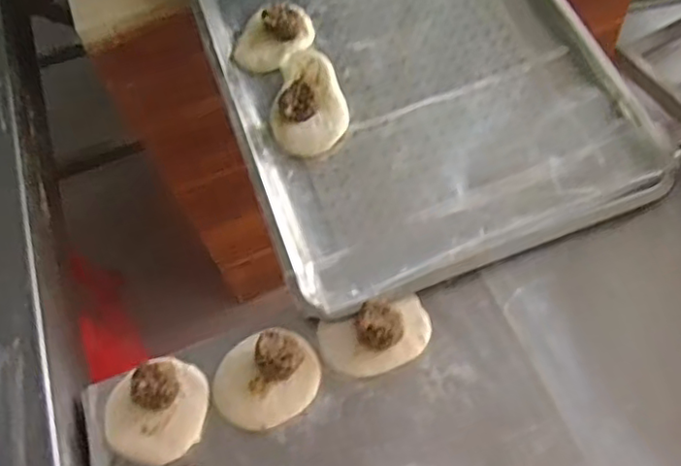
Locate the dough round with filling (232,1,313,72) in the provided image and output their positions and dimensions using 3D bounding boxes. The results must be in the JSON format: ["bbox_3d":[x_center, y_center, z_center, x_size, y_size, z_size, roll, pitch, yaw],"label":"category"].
[{"bbox_3d":[-0.078,-0.229,0.714,0.101,0.020,0.069,-34,62,-13],"label":"dough round with filling"}]

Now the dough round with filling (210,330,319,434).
[{"bbox_3d":[-0.066,0.123,0.540,0.091,0.026,0.079,-19,59,-5],"label":"dough round with filling"}]

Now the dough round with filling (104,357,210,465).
[{"bbox_3d":[-0.159,0.151,0.543,0.086,0.025,0.086,-3,59,5],"label":"dough round with filling"}]

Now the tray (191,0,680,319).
[{"bbox_3d":[0.052,-0.229,0.713,0.390,0.031,0.601,-19,59,-5],"label":"tray"}]

